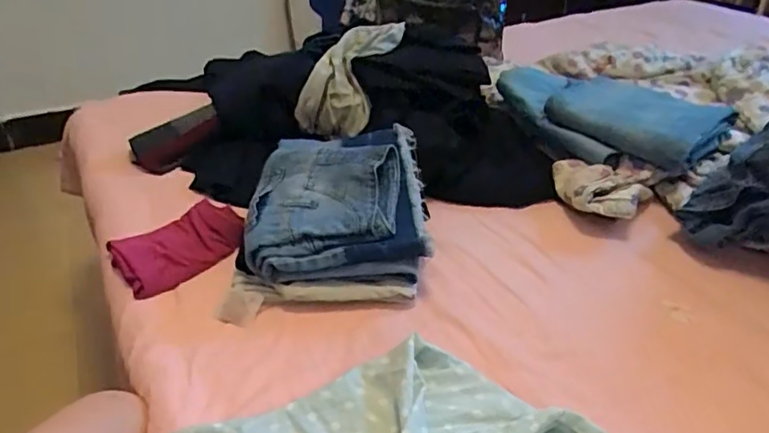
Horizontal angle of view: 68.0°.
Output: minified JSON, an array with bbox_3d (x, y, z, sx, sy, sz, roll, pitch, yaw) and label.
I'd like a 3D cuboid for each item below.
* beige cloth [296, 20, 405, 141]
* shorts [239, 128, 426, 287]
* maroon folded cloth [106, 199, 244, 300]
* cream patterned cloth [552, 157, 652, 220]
[{"bbox_3d":[-0.048,-0.261,0.981,0.110,0.097,0.276,13,60,25],"label":"beige cloth"},{"bbox_3d":[-0.062,-0.035,0.726,0.214,0.067,0.260,-3,33,-1],"label":"shorts"},{"bbox_3d":[-0.265,0.038,0.736,0.153,0.045,0.108,-23,38,-29],"label":"maroon folded cloth"},{"bbox_3d":[0.303,-0.030,0.803,0.137,0.055,0.127,9,35,17],"label":"cream patterned cloth"}]

